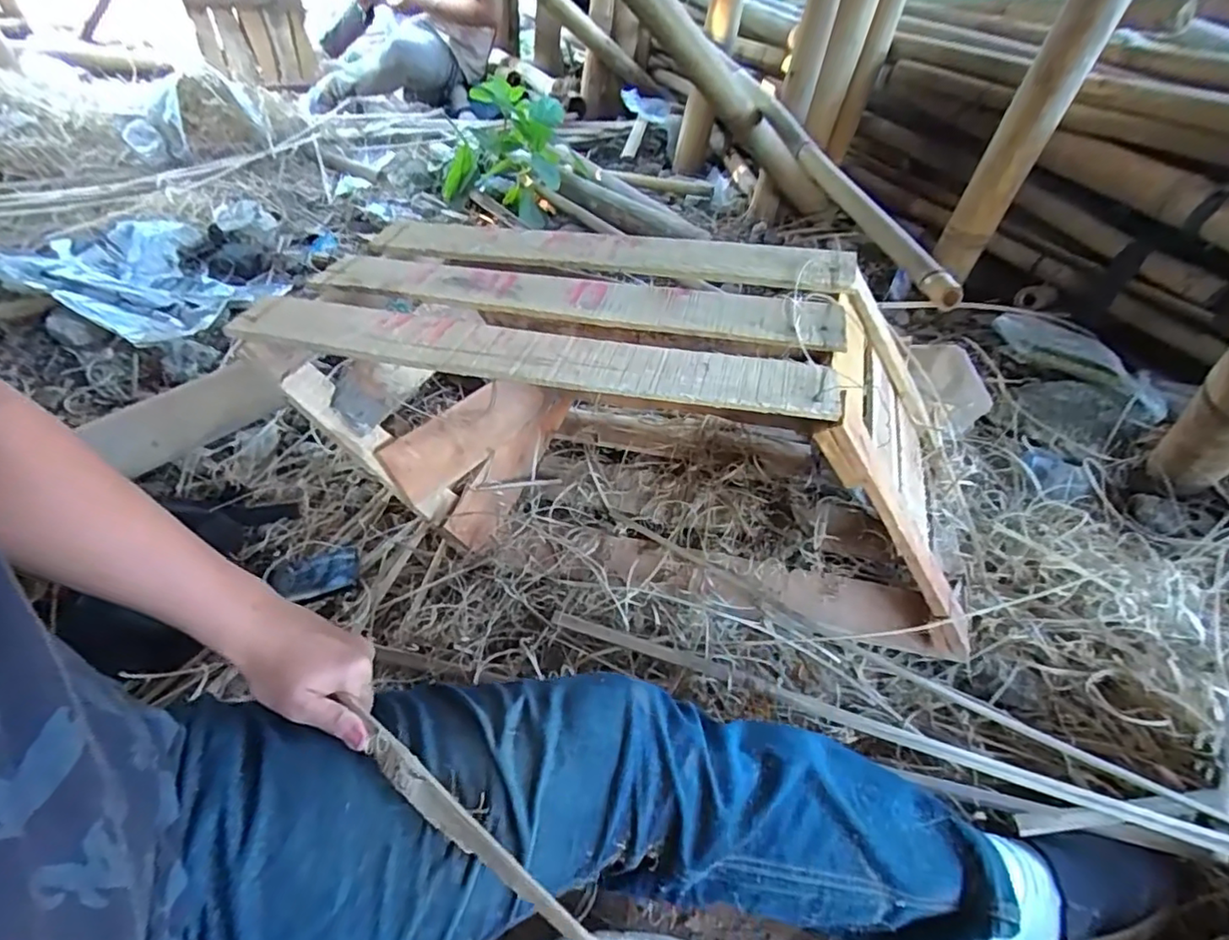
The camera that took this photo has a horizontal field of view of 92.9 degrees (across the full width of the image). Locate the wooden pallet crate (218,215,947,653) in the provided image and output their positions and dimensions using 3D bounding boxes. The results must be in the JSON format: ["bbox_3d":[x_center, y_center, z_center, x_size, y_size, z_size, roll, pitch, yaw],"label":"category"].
[{"bbox_3d":[0.034,-0.073,0.729,0.776,0.329,0.339,14,47,9],"label":"wooden pallet crate"}]

